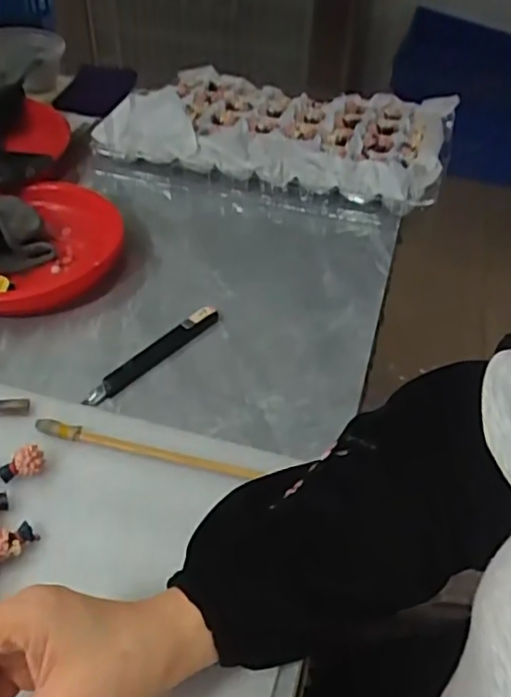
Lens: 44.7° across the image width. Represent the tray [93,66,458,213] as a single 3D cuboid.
[{"bbox_3d":[0.032,-0.270,0.763,0.390,0.064,0.246,14,43,13],"label":"tray"}]

